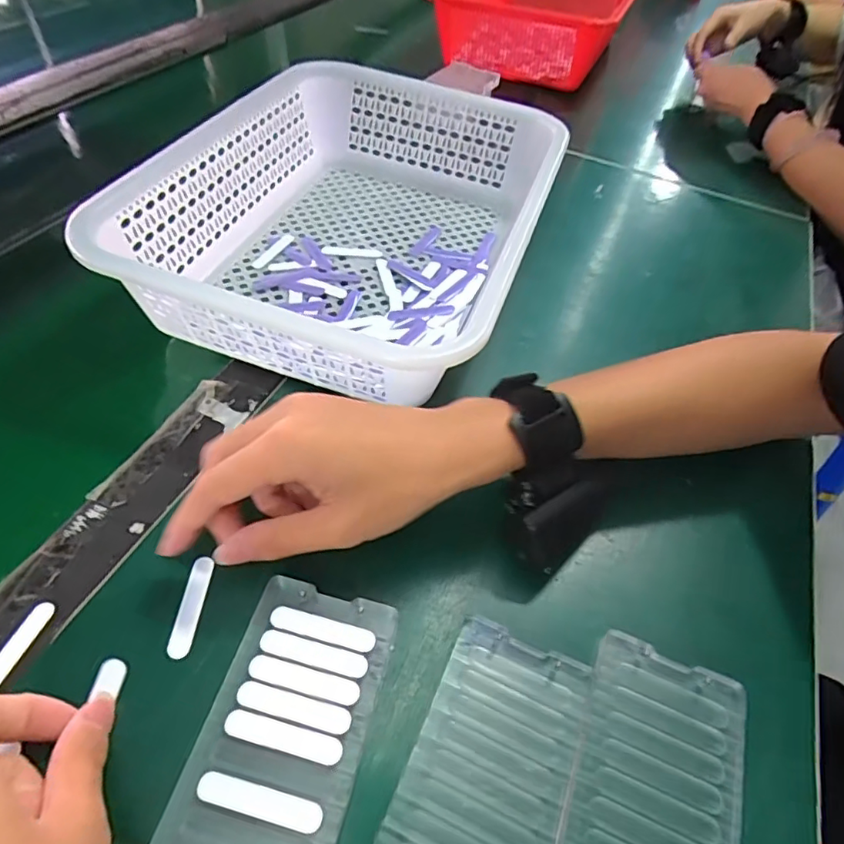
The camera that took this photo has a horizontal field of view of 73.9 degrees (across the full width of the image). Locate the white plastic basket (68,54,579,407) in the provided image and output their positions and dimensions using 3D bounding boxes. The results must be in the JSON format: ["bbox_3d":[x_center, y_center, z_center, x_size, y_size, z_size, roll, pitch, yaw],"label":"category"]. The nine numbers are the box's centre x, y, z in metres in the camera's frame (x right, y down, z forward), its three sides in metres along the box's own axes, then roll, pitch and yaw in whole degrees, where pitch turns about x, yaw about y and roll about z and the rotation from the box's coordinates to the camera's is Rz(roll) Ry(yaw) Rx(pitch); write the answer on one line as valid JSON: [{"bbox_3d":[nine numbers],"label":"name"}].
[{"bbox_3d":[-0.047,-0.163,0.438,0.243,0.086,0.355,16,48,9],"label":"white plastic basket"}]

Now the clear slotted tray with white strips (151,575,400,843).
[{"bbox_3d":[-0.058,0.133,0.247,0.067,0.011,0.120,13,47,7],"label":"clear slotted tray with white strips"}]

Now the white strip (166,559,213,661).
[{"bbox_3d":[-0.116,0.092,0.282,0.011,0.004,0.050,4,47,-1],"label":"white strip"}]

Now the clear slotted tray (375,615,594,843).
[{"bbox_3d":[0.029,0.150,0.242,0.066,0.009,0.121,21,49,14],"label":"clear slotted tray"}]

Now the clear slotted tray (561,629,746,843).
[{"bbox_3d":[0.101,0.159,0.243,0.068,0.006,0.121,21,51,12],"label":"clear slotted tray"}]

